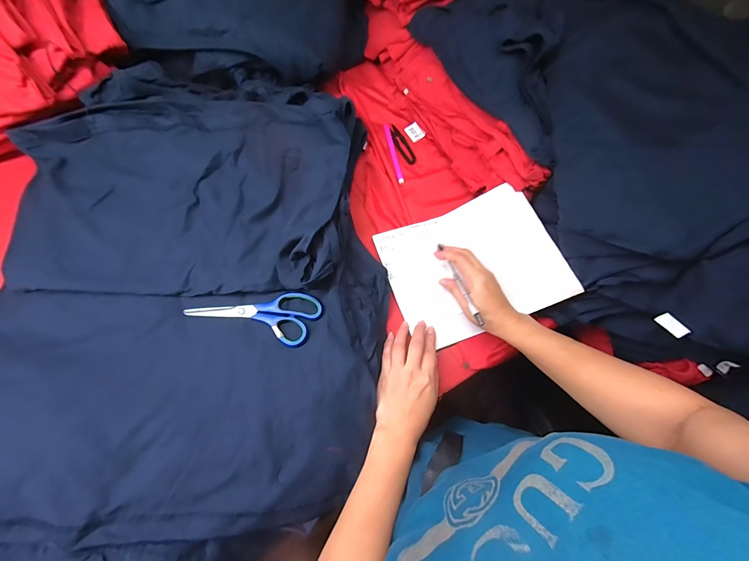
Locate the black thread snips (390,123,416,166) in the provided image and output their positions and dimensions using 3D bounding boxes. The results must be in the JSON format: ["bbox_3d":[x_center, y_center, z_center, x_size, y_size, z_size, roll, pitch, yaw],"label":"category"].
[{"bbox_3d":[0.050,-0.249,0.579,0.025,0.011,0.088,-20,69,-11],"label":"black thread snips"}]

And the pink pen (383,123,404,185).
[{"bbox_3d":[0.033,-0.229,0.562,0.013,0.010,0.128,-9,67,-6],"label":"pink pen"}]

